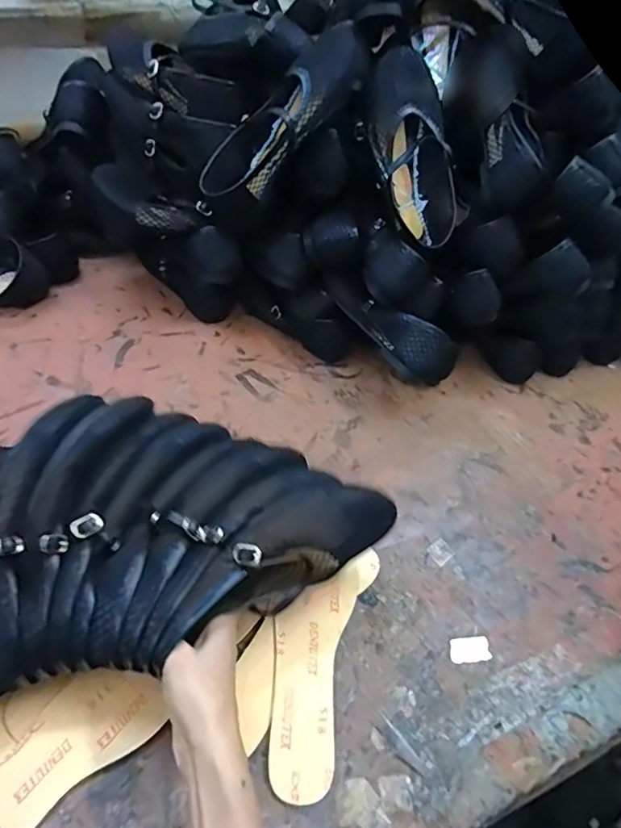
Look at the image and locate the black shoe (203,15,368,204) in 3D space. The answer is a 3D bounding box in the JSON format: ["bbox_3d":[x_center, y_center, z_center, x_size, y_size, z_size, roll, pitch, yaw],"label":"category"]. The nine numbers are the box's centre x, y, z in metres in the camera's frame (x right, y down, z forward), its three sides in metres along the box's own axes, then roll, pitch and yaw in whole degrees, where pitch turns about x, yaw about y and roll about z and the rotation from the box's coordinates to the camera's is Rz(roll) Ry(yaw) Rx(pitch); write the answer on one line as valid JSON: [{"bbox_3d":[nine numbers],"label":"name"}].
[{"bbox_3d":[-0.026,-0.339,0.590,0.248,0.056,0.095,-44,57,6],"label":"black shoe"}]

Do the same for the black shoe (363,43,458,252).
[{"bbox_3d":[0.128,-0.333,0.645,0.102,0.056,0.249,-13,91,-17],"label":"black shoe"}]

